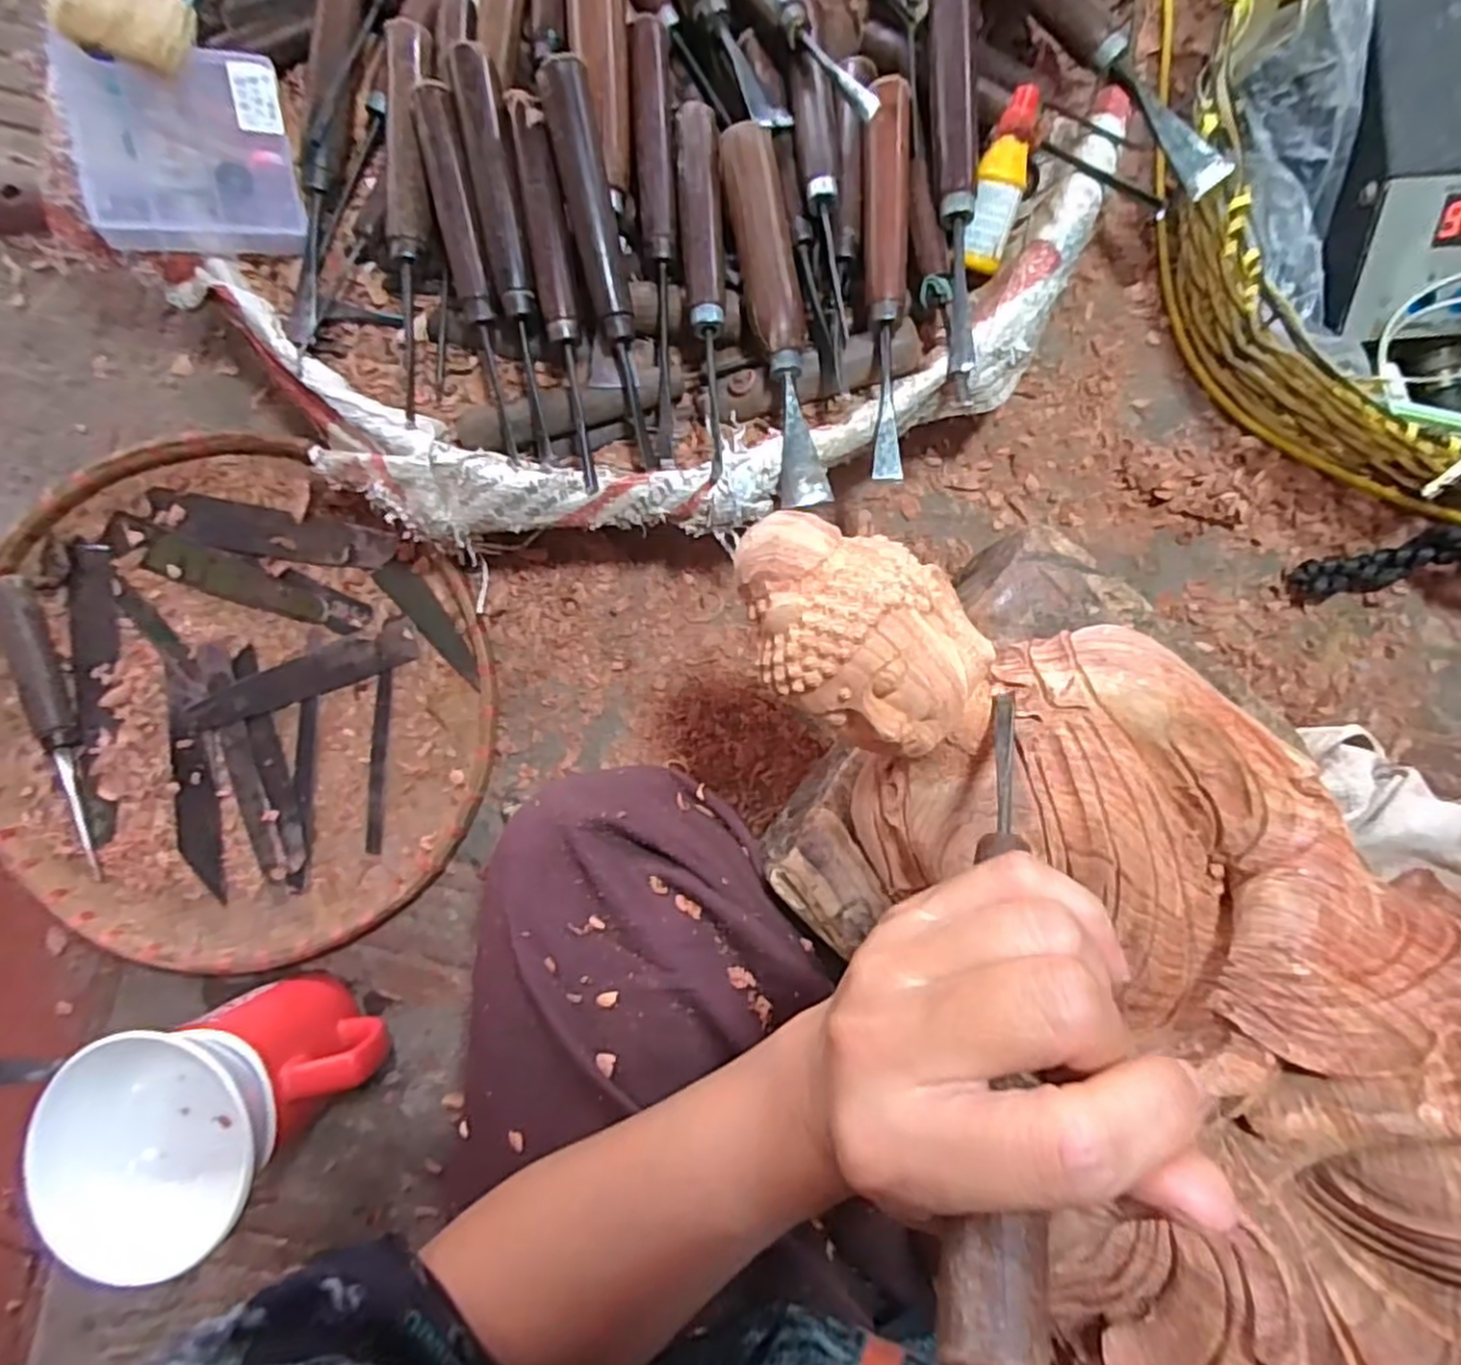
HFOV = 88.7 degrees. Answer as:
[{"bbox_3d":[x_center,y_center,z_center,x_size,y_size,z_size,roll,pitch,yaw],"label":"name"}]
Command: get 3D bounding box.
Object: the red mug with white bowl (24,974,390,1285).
[{"bbox_3d":[-0.244,0.194,0.374,0.099,0.138,0.094,0,91,2],"label":"red mug with white bowl"}]

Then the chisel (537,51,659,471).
[{"bbox_3d":[-0.056,-0.187,0.343,0.019,0.015,0.169,-12,104,2],"label":"chisel"}]

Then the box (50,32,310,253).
[{"bbox_3d":[-0.253,-0.249,0.349,0.087,0.019,0.079,-13,110,-22],"label":"box"}]

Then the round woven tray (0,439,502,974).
[{"bbox_3d":[-0.286,0.018,0.431,0.292,0.036,0.287,0,91,2],"label":"round woven tray"}]

